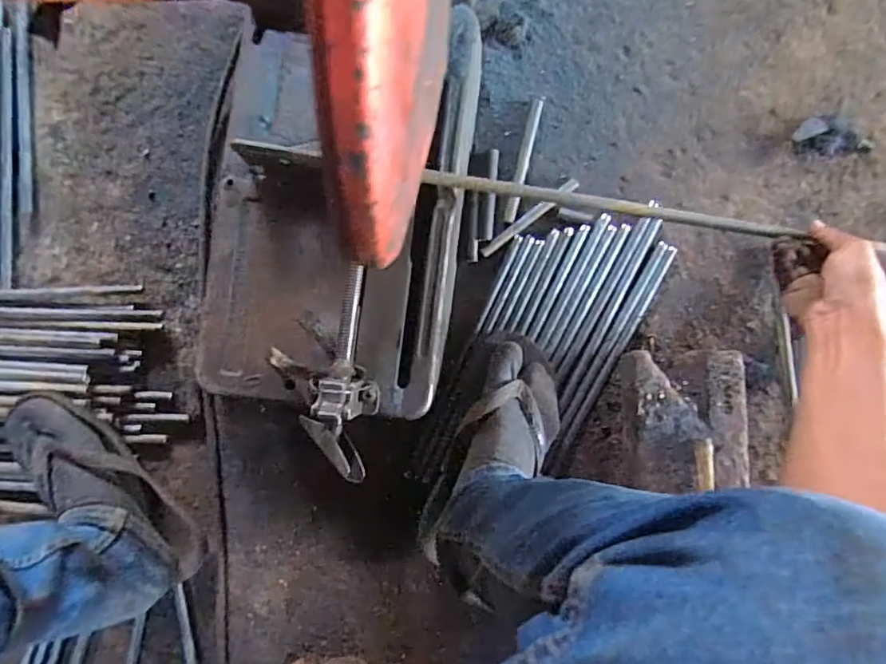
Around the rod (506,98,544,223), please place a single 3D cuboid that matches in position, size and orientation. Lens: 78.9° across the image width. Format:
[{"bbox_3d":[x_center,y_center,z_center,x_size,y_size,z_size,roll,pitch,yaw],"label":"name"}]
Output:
[{"bbox_3d":[0.097,-0.205,0.638,0.015,0.013,0.153,15,88,0],"label":"rod"}]

